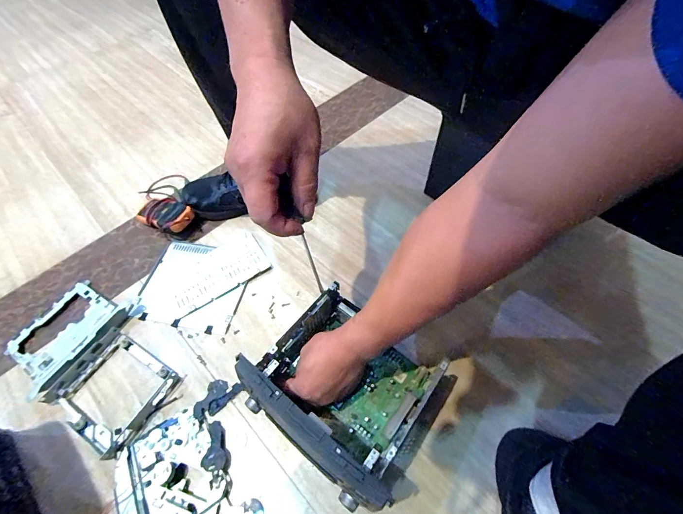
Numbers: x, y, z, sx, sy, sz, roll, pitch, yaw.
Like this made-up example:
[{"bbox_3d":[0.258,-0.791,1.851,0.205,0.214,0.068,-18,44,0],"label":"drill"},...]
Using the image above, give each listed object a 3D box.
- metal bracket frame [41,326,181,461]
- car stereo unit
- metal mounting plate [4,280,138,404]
[{"bbox_3d":[-0.334,0.193,0.462,0.147,0.022,0.125,25,62,18],"label":"metal bracket frame"},{"bbox_3d":[0.018,0.163,0.413,0.207,0.133,0.183,35,65,23],"label":"car stereo unit"},{"bbox_3d":[-0.449,0.121,0.519,0.149,0.027,0.168,24,62,18],"label":"metal mounting plate"}]

